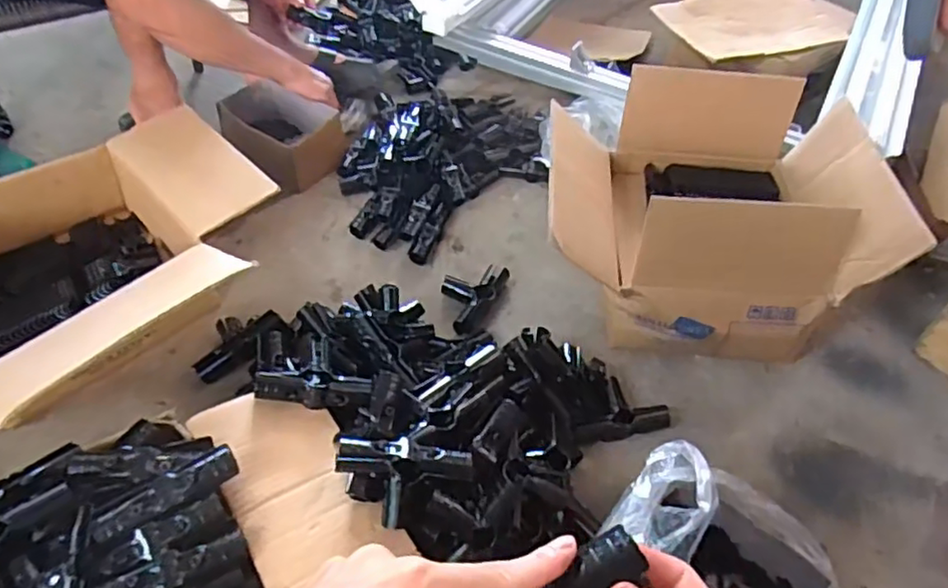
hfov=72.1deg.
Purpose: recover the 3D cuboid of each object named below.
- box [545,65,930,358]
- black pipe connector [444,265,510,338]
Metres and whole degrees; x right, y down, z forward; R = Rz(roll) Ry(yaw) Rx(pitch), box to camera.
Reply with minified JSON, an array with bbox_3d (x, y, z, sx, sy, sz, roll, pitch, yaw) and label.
[{"bbox_3d":[0.333,-0.126,1.000,0.454,0.249,0.390,6,49,1],"label":"box"},{"bbox_3d":[-0.008,0.001,1.012,0.086,0.031,0.140,20,51,13],"label":"black pipe connector"}]

